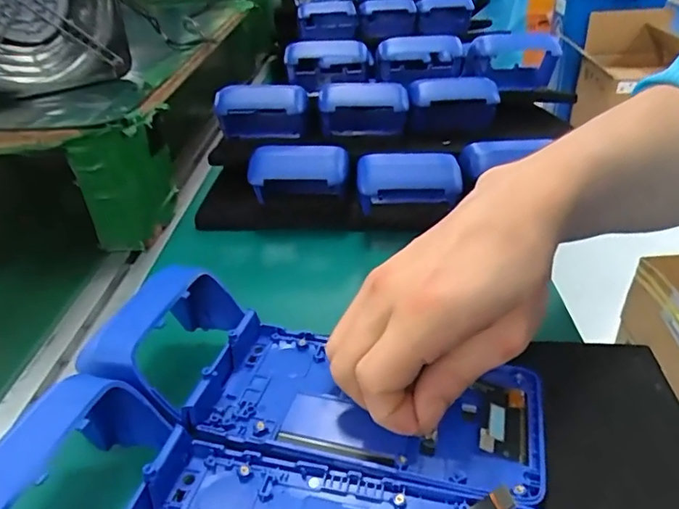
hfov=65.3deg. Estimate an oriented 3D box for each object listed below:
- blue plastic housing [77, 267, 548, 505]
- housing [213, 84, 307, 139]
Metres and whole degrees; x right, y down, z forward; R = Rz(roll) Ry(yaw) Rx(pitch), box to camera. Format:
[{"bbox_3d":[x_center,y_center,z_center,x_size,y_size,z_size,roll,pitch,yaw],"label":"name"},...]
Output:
[{"bbox_3d":[-0.010,0.064,0.269,0.217,0.043,0.086,16,34,13],"label":"blue plastic housing"},{"bbox_3d":[-0.069,-0.124,0.477,0.080,0.053,0.052,-5,33,-4],"label":"housing"}]

